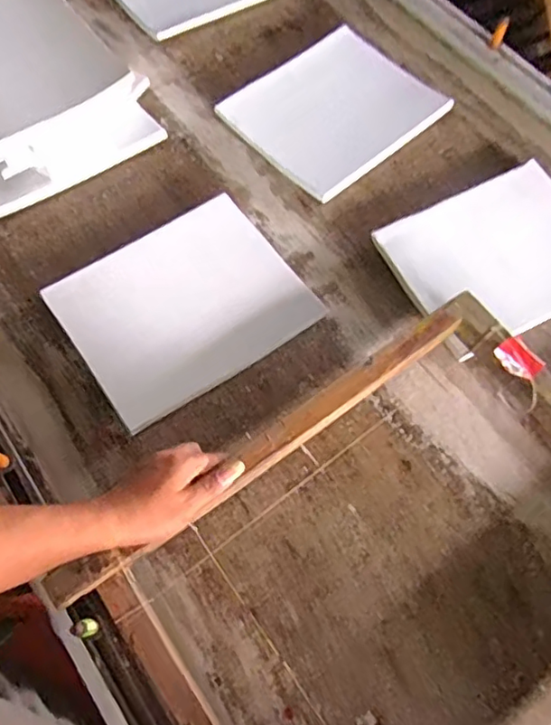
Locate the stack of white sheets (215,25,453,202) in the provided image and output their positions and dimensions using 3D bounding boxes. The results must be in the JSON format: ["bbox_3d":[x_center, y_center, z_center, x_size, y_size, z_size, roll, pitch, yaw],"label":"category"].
[{"bbox_3d":[0.082,-0.371,0.844,0.269,0.022,0.221,-39,72,-17],"label":"stack of white sheets"}]

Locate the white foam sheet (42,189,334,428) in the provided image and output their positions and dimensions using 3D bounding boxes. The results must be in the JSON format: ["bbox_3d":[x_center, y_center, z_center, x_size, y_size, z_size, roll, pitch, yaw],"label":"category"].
[{"bbox_3d":[-0.113,-0.072,0.712,0.270,0.022,0.218,-33,70,-15],"label":"white foam sheet"}]

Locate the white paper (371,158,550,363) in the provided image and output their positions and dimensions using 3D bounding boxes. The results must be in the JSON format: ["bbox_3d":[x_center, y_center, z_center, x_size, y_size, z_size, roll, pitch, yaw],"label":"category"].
[{"bbox_3d":[0.293,-0.142,0.742,0.266,0.019,0.202,-26,68,-12],"label":"white paper"}]

